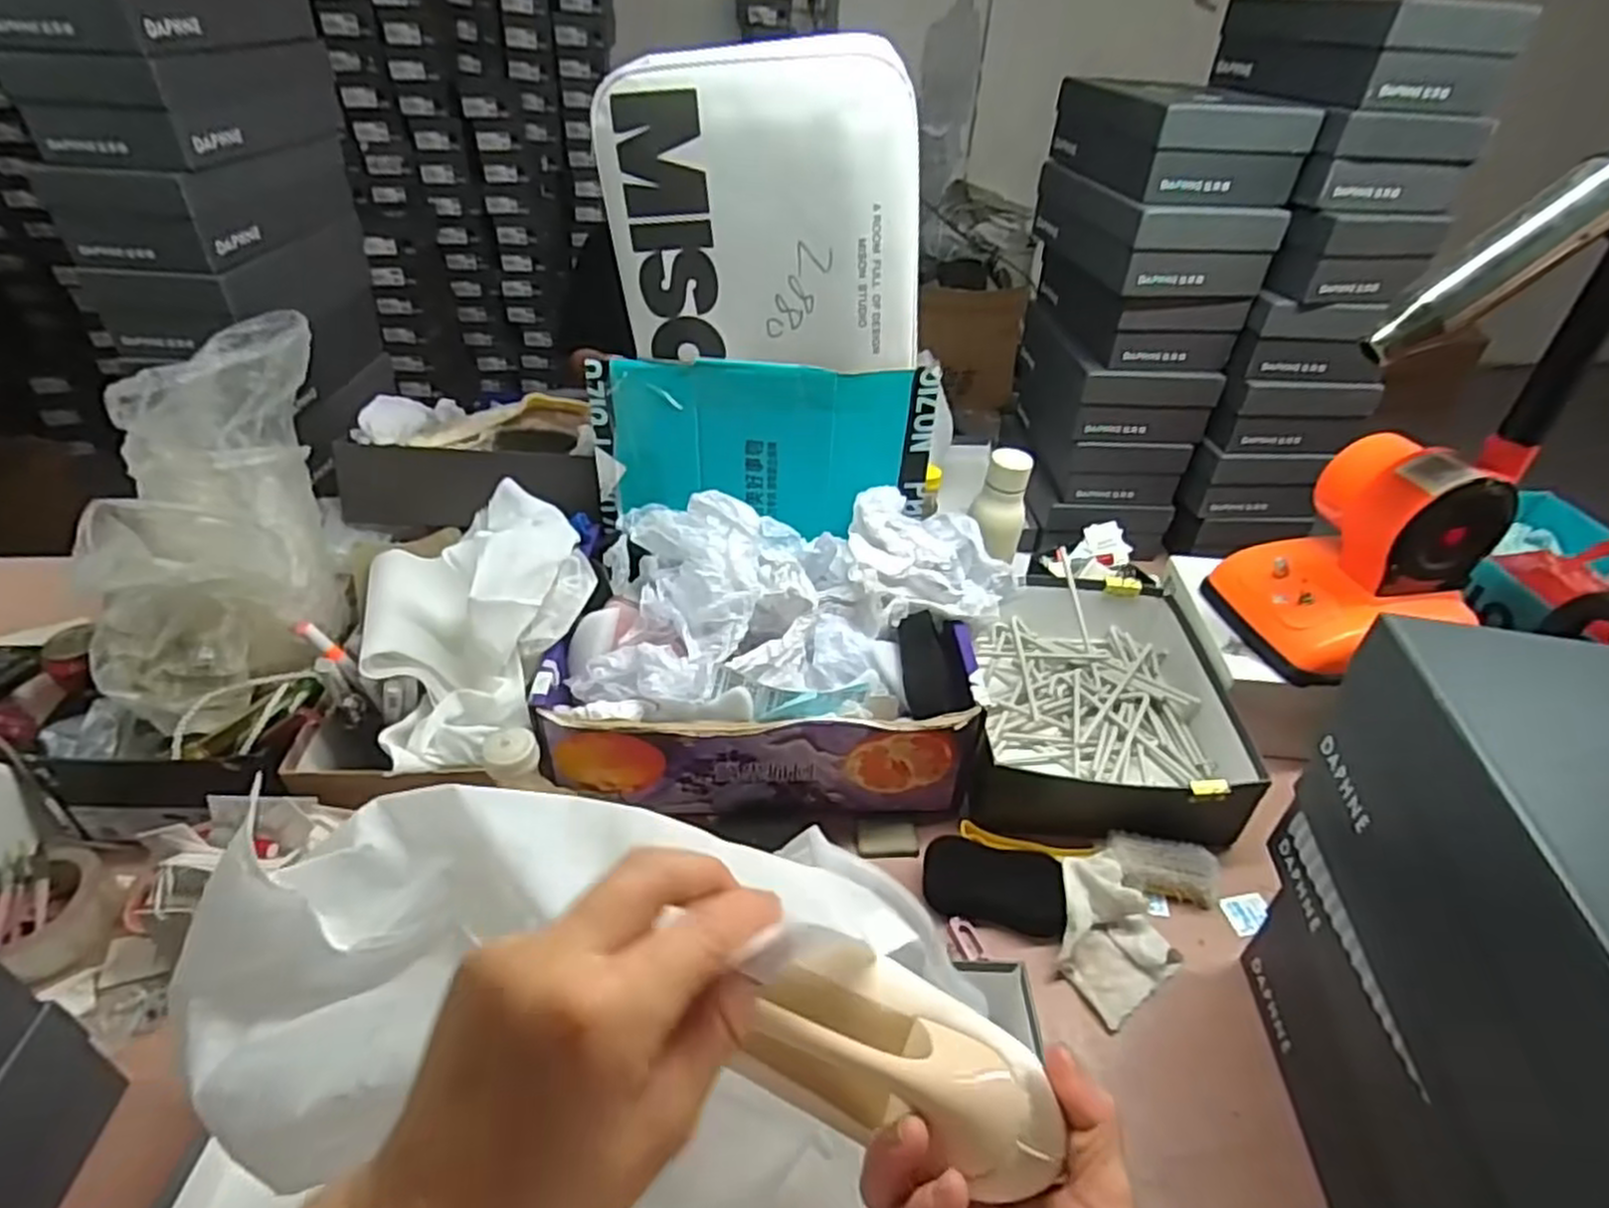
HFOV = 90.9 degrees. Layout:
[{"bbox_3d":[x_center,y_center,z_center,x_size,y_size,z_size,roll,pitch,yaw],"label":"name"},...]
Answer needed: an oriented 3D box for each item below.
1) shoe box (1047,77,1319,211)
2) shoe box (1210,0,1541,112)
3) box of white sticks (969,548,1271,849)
[{"bbox_3d":[0.443,-0.550,0.936,0.178,0.095,0.251,-2,38,-6],"label":"shoe box"},{"bbox_3d":[0.622,-0.629,0.902,0.146,0.089,0.301,-4,38,-9],"label":"shoe box"},{"bbox_3d":[0.314,0.094,0.870,0.261,0.093,0.351,9,38,7],"label":"box of white sticks"}]

